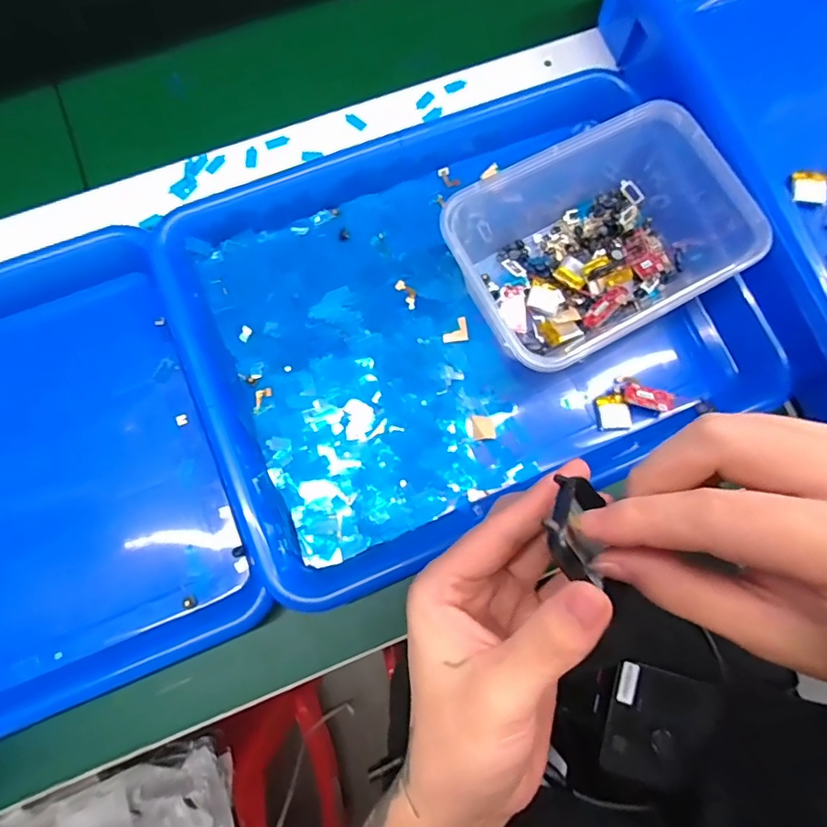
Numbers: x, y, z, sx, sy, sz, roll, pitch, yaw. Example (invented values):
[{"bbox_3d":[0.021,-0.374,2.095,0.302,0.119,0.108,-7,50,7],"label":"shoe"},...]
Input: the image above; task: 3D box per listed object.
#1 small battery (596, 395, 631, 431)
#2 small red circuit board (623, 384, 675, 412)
[{"bbox_3d":[0.123,-0.001,0.314,0.018,0.004,0.021,-7,79,-3],"label":"small battery"},{"bbox_3d":[0.145,-0.010,0.314,0.031,0.005,0.014,14,78,2],"label":"small red circuit board"}]

